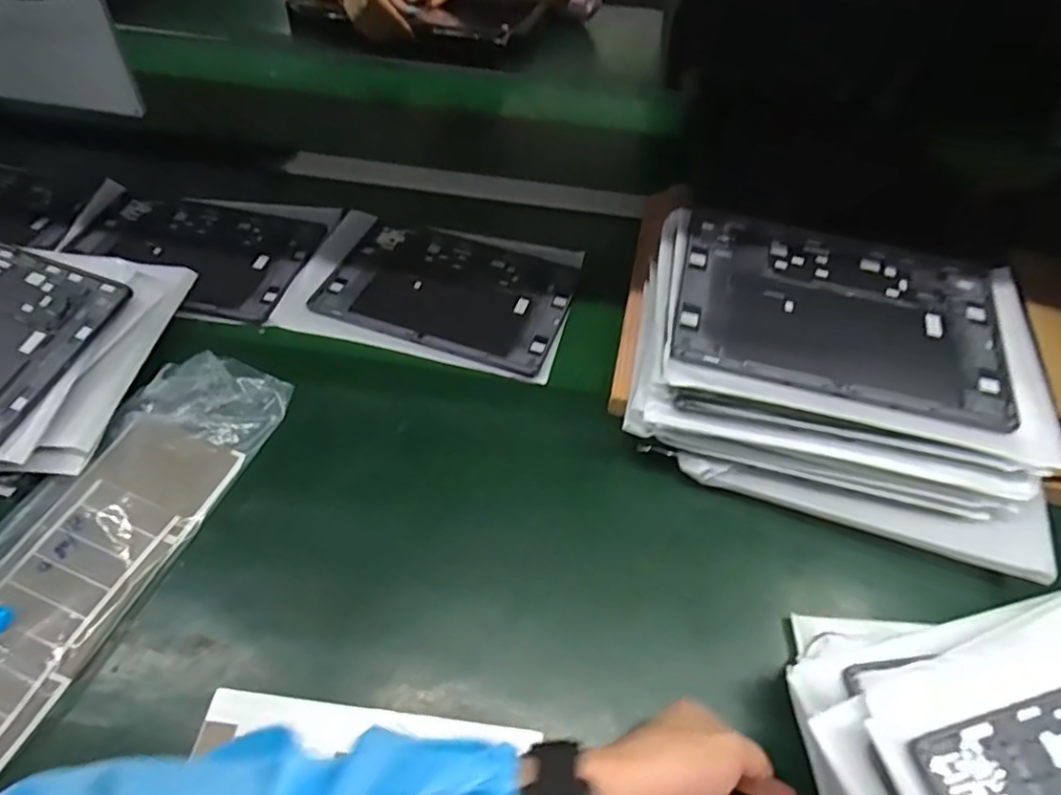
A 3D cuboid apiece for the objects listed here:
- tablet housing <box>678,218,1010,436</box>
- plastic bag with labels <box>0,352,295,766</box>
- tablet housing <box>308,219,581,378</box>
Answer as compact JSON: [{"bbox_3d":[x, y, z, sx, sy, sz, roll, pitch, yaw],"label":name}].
[{"bbox_3d":[0.253,-0.071,0.487,0.257,0.008,0.173,14,59,5],"label":"tablet housing"},{"bbox_3d":[-0.335,0.110,0.440,0.119,0.030,0.363,24,56,6],"label":"plastic bag with labels"},{"bbox_3d":[-0.084,-0.118,0.649,0.250,0.013,0.170,18,55,8],"label":"tablet housing"}]

